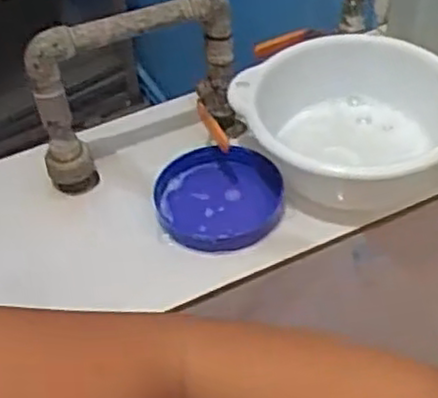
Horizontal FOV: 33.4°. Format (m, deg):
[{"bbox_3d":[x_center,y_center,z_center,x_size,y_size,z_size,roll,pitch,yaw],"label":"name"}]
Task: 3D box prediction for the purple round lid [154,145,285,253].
[{"bbox_3d":[0.001,0.001,0.699,0.118,0.026,0.118,-3,45,3],"label":"purple round lid"}]

